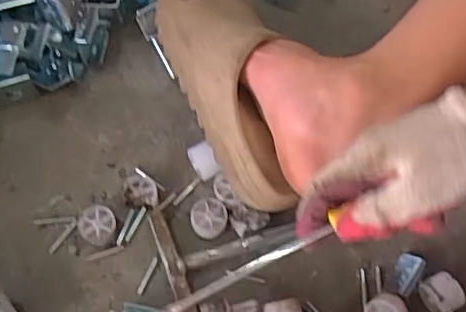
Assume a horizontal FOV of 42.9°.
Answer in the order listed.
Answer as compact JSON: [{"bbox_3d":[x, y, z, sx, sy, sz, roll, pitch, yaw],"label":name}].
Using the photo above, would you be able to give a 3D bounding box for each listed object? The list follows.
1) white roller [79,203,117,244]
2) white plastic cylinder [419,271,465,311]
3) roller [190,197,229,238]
[{"bbox_3d":[-0.128,0.067,0.563,0.033,0.027,0.033,1,66,-3],"label":"white roller"},{"bbox_3d":[0.191,0.125,0.542,0.028,0.027,0.034,-19,68,-11],"label":"white plastic cylinder"},{"bbox_3d":[-0.023,0.062,0.572,0.034,0.023,0.036,1,66,-3],"label":"roller"}]

